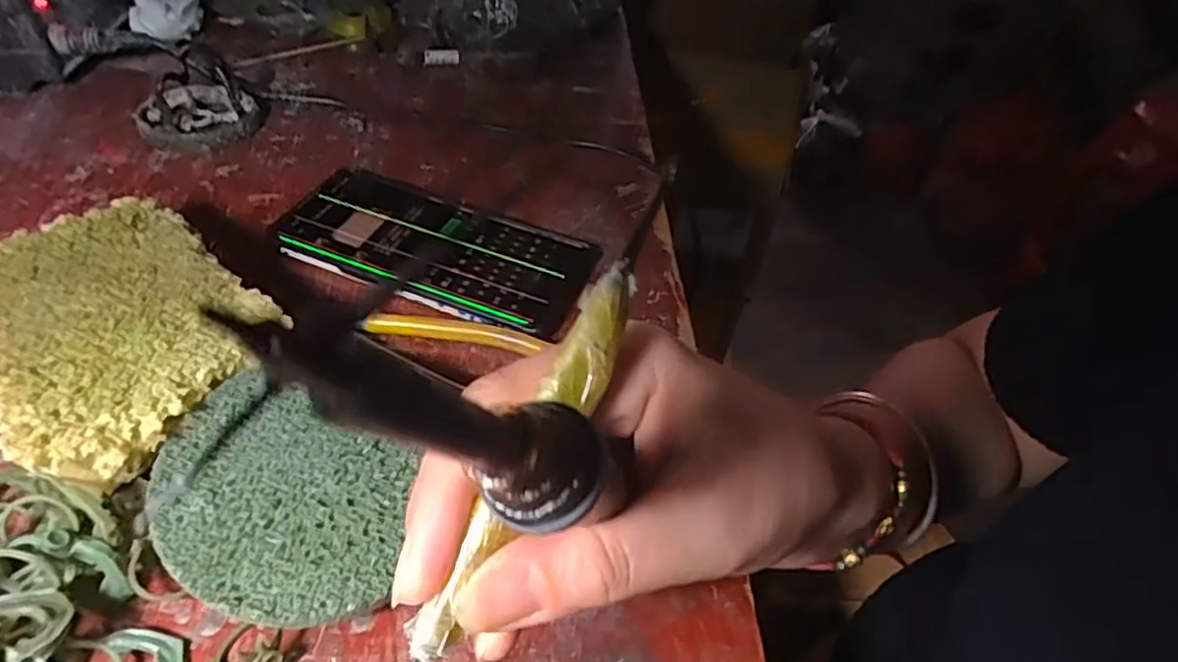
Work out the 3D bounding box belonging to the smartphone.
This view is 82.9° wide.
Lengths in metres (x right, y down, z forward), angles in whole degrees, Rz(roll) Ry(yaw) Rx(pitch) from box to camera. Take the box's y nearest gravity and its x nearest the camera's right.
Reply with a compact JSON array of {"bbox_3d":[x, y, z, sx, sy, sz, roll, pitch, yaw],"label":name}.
[{"bbox_3d":[-0.081,-0.050,0.371,0.161,0.011,0.084,18,47,11],"label":"smartphone"}]

